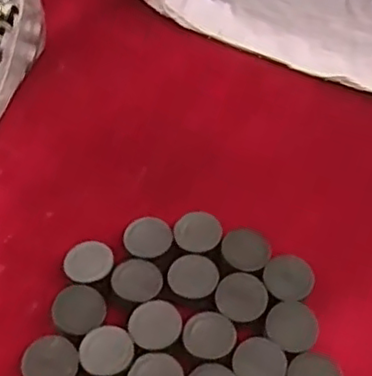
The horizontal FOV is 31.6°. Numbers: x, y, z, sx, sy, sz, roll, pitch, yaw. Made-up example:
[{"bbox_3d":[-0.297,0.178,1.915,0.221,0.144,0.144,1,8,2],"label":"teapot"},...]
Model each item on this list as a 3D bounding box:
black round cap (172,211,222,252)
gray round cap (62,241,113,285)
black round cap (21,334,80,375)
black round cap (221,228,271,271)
[{"bbox_3d":[0.008,0.034,0.454,0.031,0.017,0.030,1,54,-2],"label":"black round cap"},{"bbox_3d":[-0.065,0.050,0.437,0.031,0.009,0.032,1,54,-2],"label":"gray round cap"},{"bbox_3d":[-0.081,0.107,0.395,0.032,0.015,0.033,23,56,13],"label":"black round cap"},{"bbox_3d":[0.040,0.047,0.450,0.033,0.019,0.031,1,54,-2],"label":"black round cap"}]

